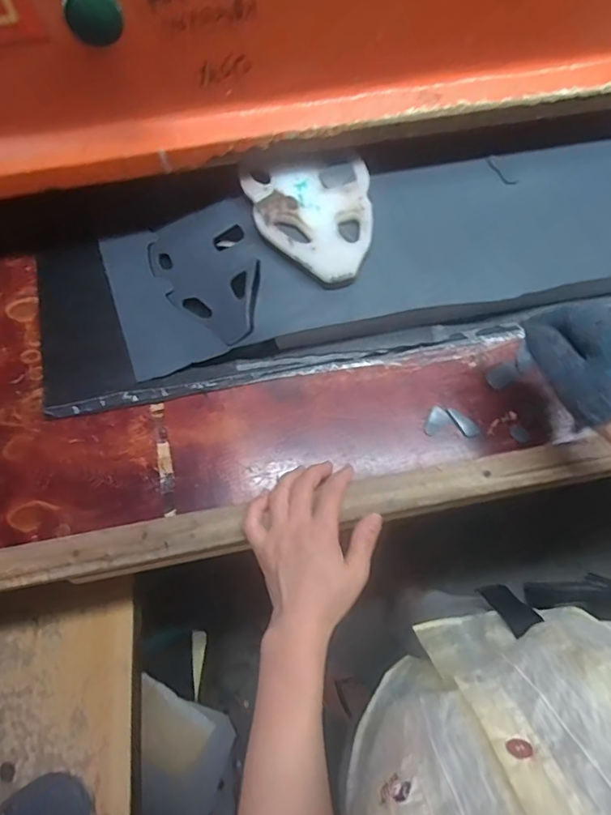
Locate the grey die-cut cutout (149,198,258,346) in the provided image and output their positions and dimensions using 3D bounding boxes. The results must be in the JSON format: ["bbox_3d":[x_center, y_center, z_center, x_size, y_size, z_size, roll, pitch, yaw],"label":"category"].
[{"bbox_3d":[-0.099,-0.132,0.509,0.104,0.011,0.159,-24,70,15],"label":"grey die-cut cutout"}]

